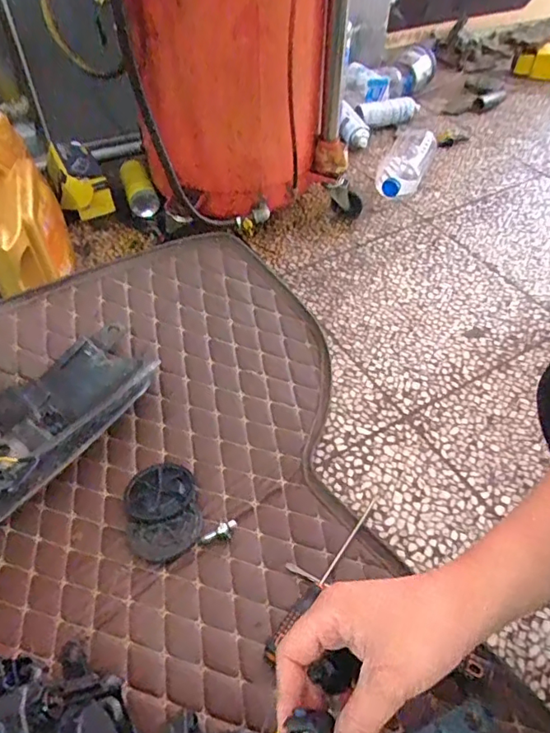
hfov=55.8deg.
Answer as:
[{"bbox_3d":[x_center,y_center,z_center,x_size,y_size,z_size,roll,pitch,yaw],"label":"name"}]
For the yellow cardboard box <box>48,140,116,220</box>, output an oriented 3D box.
[{"bbox_3d":[-0.423,-0.404,1.119,0.105,0.118,0.137,-20,53,-18],"label":"yellow cardboard box"}]

